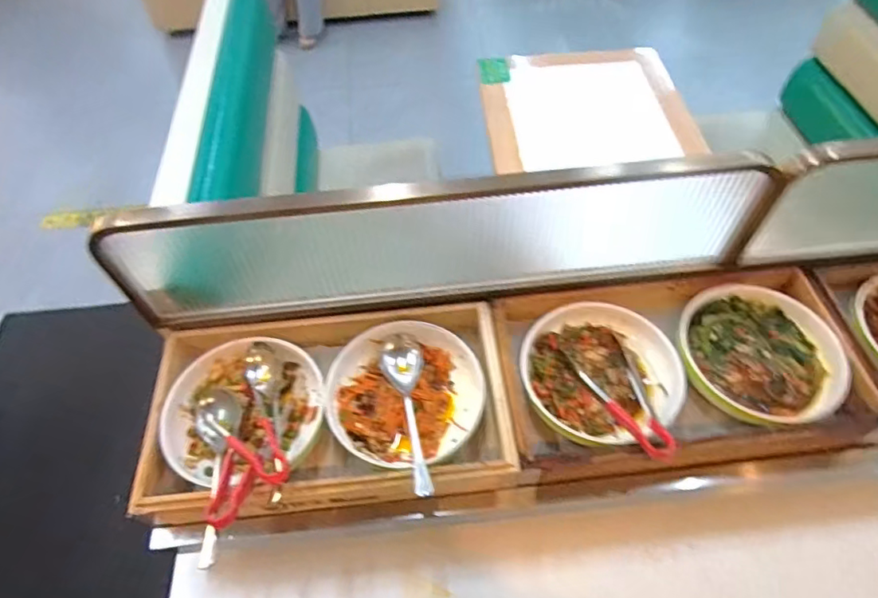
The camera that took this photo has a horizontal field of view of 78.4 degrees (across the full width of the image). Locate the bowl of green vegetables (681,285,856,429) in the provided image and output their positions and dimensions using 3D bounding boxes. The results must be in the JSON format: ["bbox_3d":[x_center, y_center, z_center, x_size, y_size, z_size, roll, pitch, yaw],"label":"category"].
[{"bbox_3d":[0.511,0.093,0.874,0.239,0.062,0.235,-1,56,1],"label":"bowl of green vegetables"}]

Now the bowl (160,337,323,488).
[{"bbox_3d":[-0.312,0.171,0.849,0.233,0.086,0.226,-1,56,1],"label":"bowl"}]

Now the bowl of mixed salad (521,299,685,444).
[{"bbox_3d":[0.258,0.122,0.876,0.241,0.052,0.249,-1,56,1],"label":"bowl of mixed salad"}]

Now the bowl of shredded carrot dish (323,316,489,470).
[{"bbox_3d":[-0.052,0.151,0.872,0.237,0.056,0.233,-1,56,1],"label":"bowl of shredded carrot dish"}]

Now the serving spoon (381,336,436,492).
[{"bbox_3d":[-0.046,0.170,0.824,0.066,0.044,0.273,-9,43,-4],"label":"serving spoon"}]

